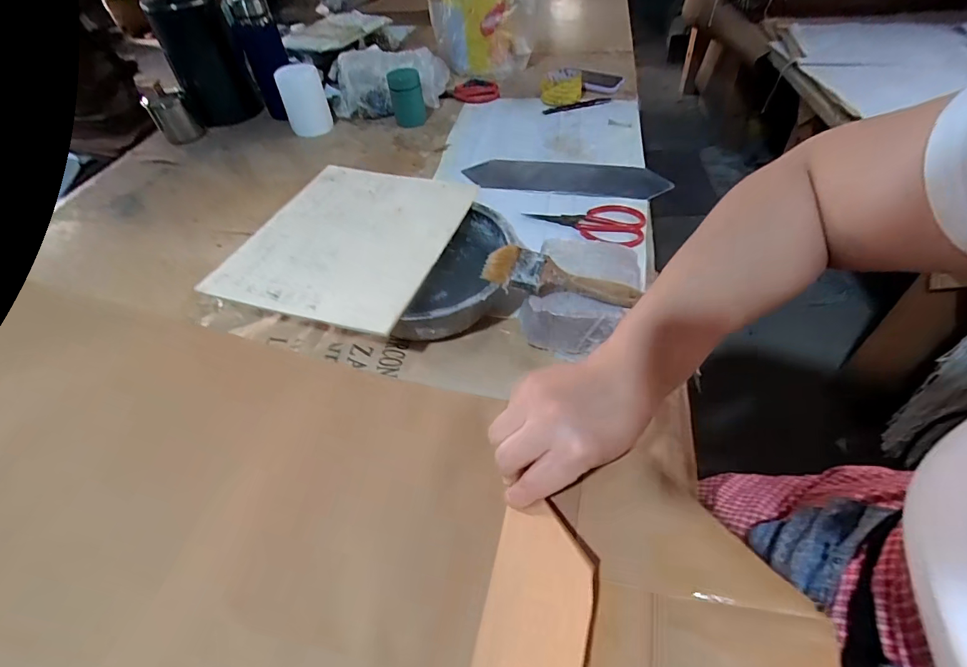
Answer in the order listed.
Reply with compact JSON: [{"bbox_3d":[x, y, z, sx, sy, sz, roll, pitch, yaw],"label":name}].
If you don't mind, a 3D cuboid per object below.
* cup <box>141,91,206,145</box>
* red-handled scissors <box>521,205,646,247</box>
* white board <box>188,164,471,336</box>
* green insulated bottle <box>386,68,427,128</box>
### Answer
[{"bbox_3d":[-0.637,-0.449,0.920,0.080,0.088,0.076,-28,53,-21],"label":"cup"},{"bbox_3d":[0.149,-0.163,0.663,0.168,0.018,0.089,12,52,14],"label":"red-handled scissors"},{"bbox_3d":[-0.157,-0.120,0.543,0.229,0.014,0.271,13,50,14],"label":"white board"},{"bbox_3d":[-0.154,-0.479,0.908,0.066,0.092,0.051,-8,50,-3],"label":"green insulated bottle"}]

